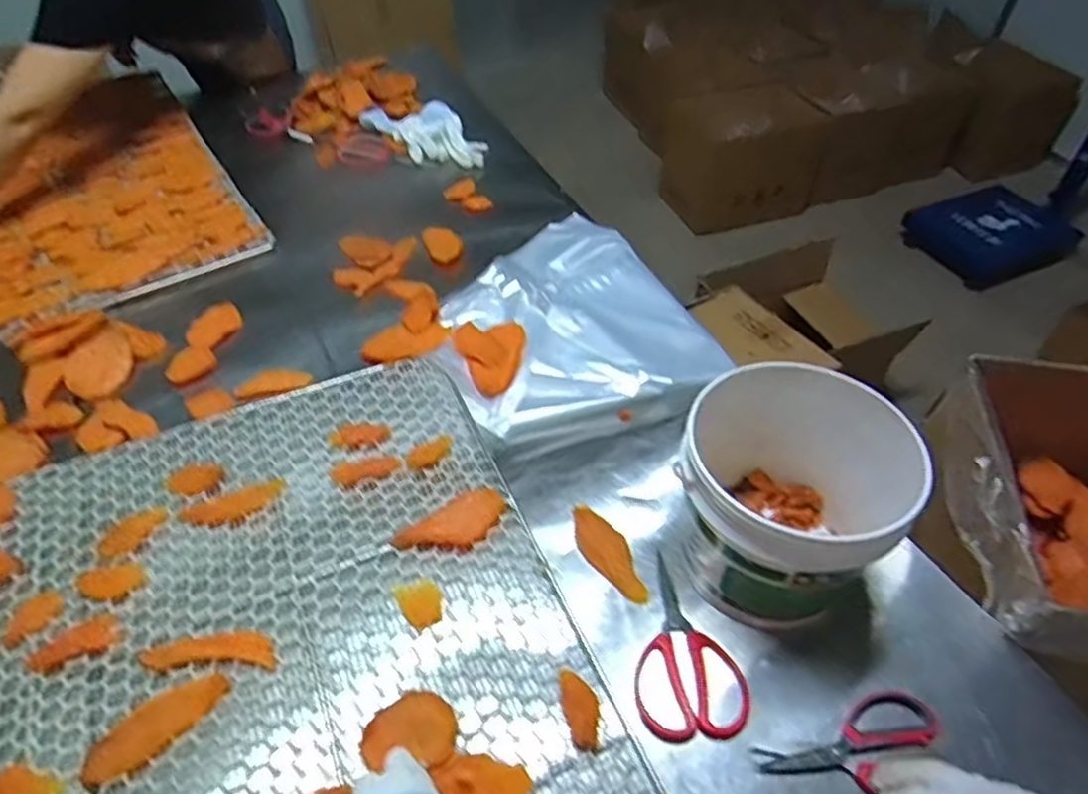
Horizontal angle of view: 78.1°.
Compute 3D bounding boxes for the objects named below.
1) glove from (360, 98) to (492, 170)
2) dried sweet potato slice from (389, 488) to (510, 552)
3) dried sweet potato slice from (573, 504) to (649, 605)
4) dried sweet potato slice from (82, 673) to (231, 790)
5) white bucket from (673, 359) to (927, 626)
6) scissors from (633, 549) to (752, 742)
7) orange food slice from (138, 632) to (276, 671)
[{"bbox_3d":[-0.217,-0.497,1.249,0.257,0.026,0.128,38,73,17],"label":"glove"},{"bbox_3d":[-0.093,0.136,0.702,0.118,0.014,0.056,-30,56,-24],"label":"dried sweet potato slice"},{"bbox_3d":[0.069,0.162,0.701,0.044,0.007,0.120,-30,56,-24],"label":"dried sweet potato slice"},{"bbox_3d":[-0.334,0.282,0.578,0.119,0.008,0.045,-35,58,-27],"label":"dried sweet potato slice"},{"bbox_3d":[0.226,0.096,0.644,0.201,0.177,0.192,0,49,0],"label":"white bucket"},{"bbox_3d":[0.136,0.229,0.627,0.099,0.013,0.172,5,49,4],"label":"scissors"},{"bbox_3d":[-0.307,0.233,0.616,0.121,0.004,0.032,0,49,-1],"label":"orange food slice"}]

